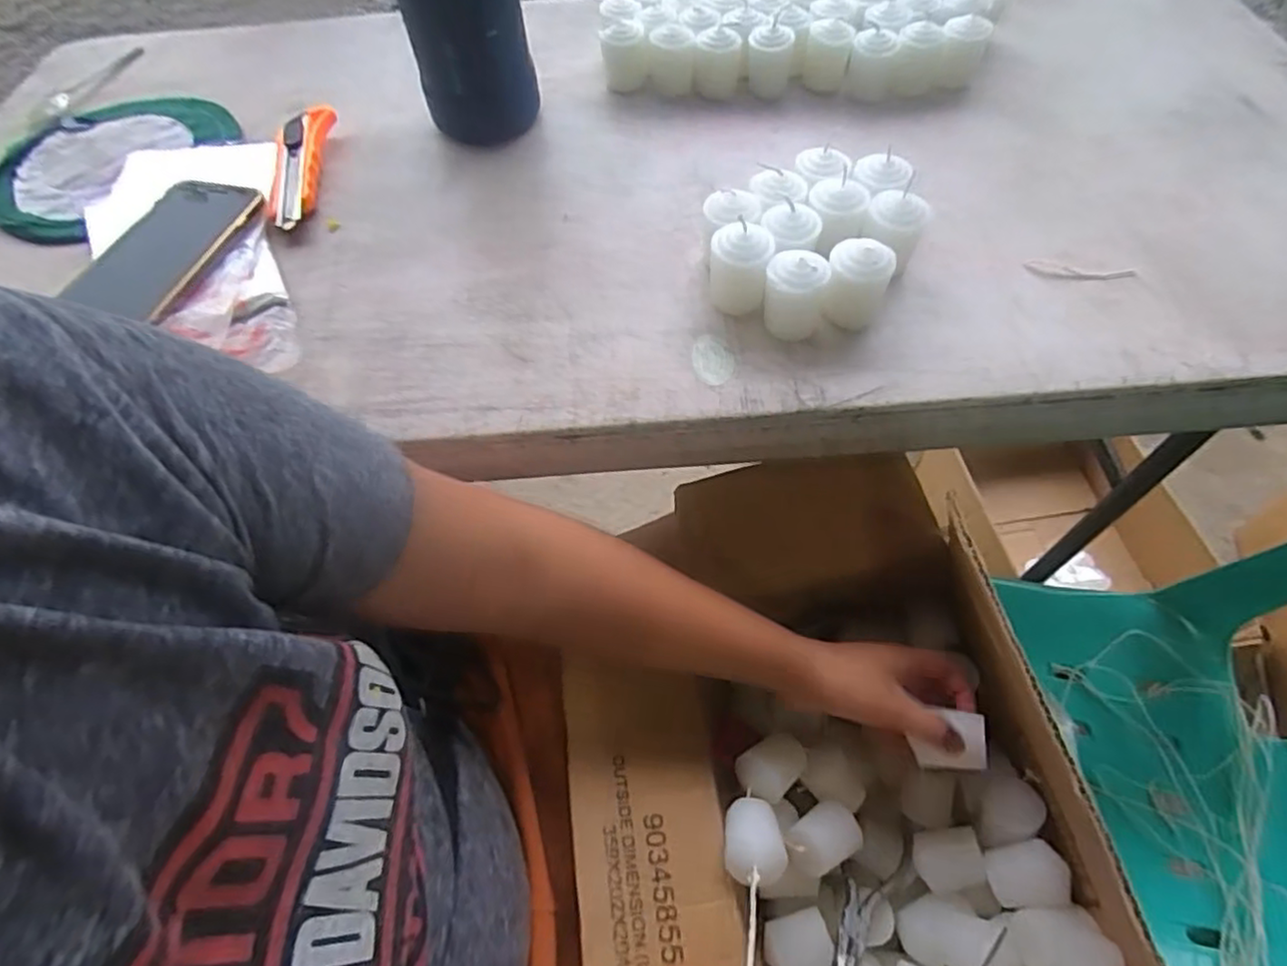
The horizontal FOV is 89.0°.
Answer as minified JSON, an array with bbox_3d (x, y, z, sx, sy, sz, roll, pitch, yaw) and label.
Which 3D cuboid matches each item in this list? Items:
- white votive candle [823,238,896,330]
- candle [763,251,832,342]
[{"bbox_3d":[0.130,-0.121,0.402,0.037,0.051,0.037,8,59,8],"label":"white votive candle"},{"bbox_3d":[0.093,-0.117,0.403,0.035,0.051,0.031,9,59,8],"label":"candle"}]

